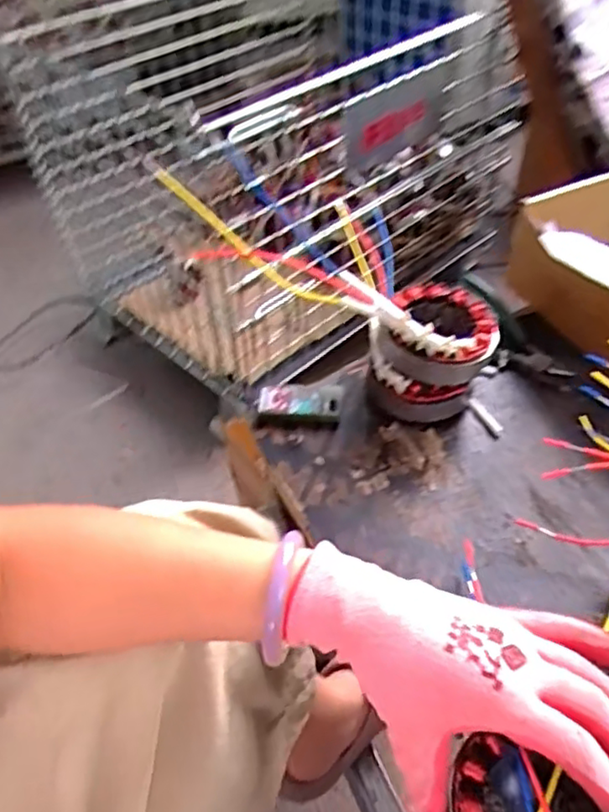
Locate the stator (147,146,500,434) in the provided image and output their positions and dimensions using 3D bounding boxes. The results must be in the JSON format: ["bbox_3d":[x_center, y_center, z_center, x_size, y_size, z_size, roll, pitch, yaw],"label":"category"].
[{"bbox_3d":[0.030,-0.094,0.499,0.279,0.095,0.089,35,52,-5],"label":"stator"}]

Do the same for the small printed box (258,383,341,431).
[{"bbox_3d":[-0.003,-0.001,0.524,0.066,0.019,0.036,2,47,5],"label":"small printed box"}]

